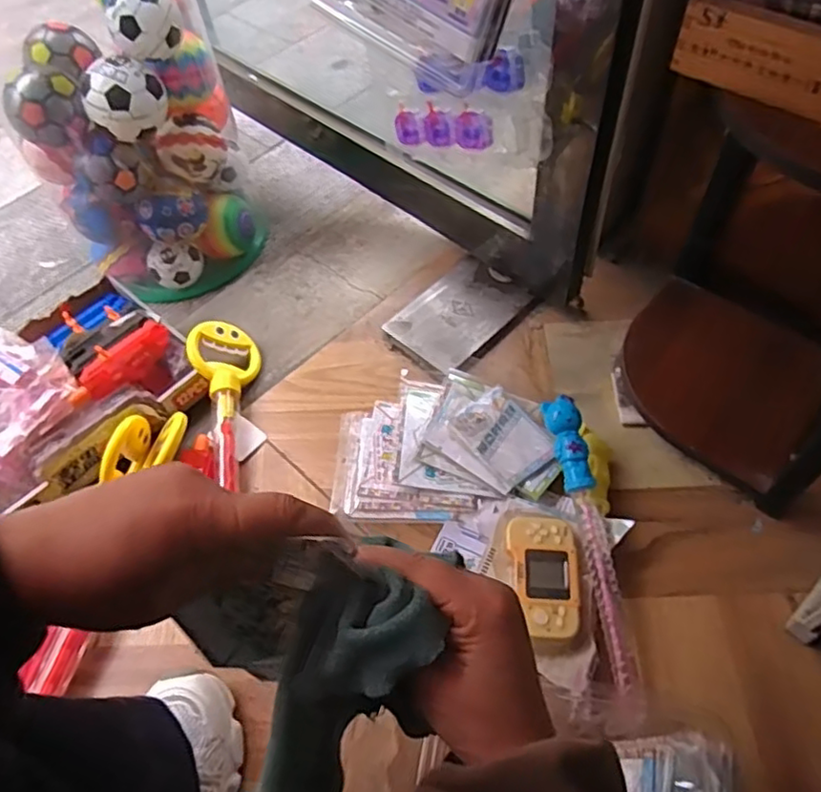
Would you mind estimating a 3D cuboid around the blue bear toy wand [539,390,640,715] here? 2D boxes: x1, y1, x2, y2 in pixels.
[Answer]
[{"bbox_3d":[0.198,0.159,0.702,0.042,0.052,0.332,-8,68,-1],"label":"blue bear toy wand"}]

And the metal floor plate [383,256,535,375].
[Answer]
[{"bbox_3d":[0.072,-0.123,0.945,0.135,0.016,0.192,37,66,25],"label":"metal floor plate"}]

